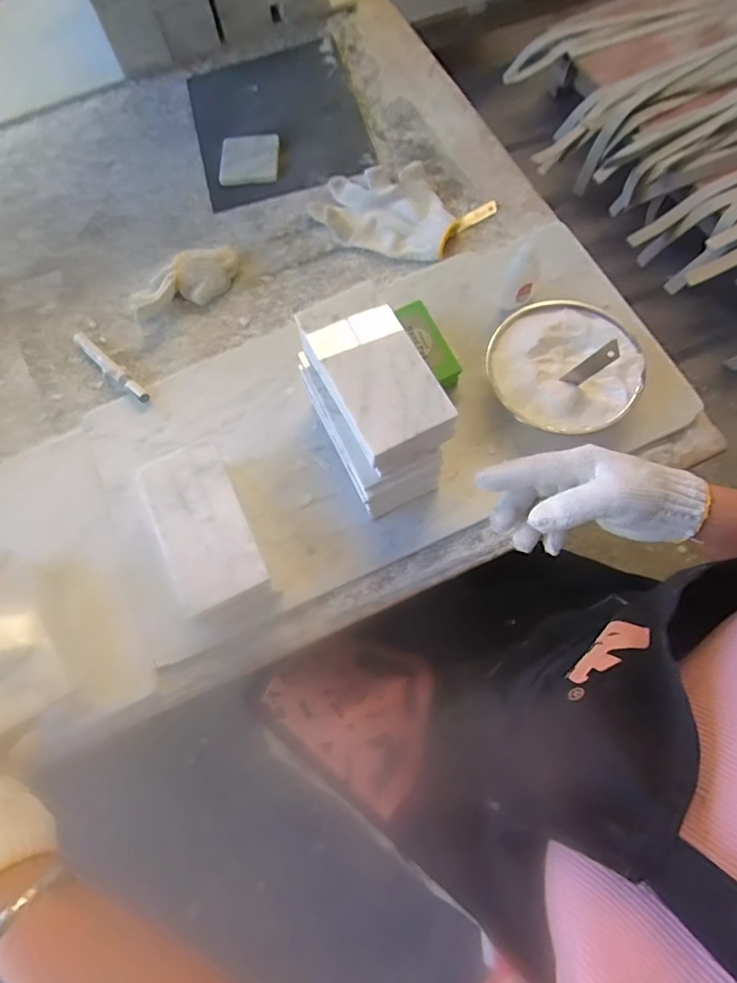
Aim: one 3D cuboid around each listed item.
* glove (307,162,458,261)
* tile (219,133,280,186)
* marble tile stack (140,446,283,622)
[{"bbox_3d":[0.018,-0.360,0.649,0.175,0.031,0.116,15,72,8],"label":"glove"},{"bbox_3d":[-0.161,-0.454,0.698,0.080,0.011,0.082,-1,71,2],"label":"tile"},{"bbox_3d":[-0.150,0.040,0.484,0.084,0.051,0.152,-28,72,-7],"label":"marble tile stack"}]

